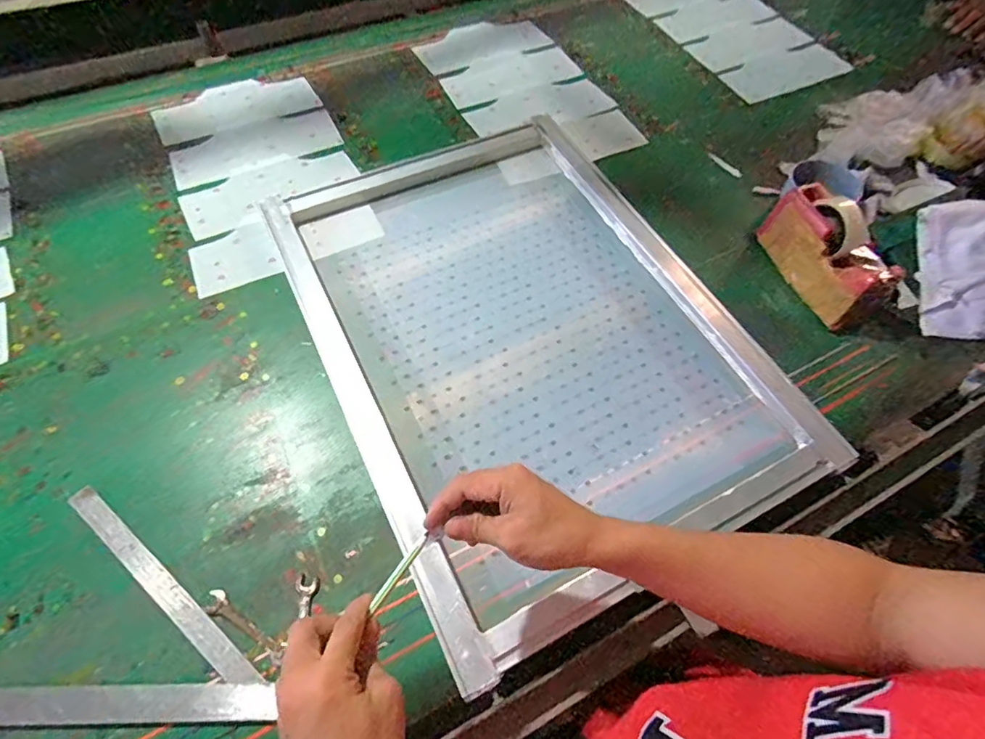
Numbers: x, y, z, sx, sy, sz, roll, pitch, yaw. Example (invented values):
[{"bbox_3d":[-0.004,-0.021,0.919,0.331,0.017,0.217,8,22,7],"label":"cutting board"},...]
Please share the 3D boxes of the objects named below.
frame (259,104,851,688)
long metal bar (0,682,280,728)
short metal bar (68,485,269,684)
[{"bbox_3d":[0.035,-0.070,0.733,0.521,0.052,0.725,-23,65,-16],"label":"frame"},{"bbox_3d":[-0.500,0.327,0.508,0.566,0.010,0.035,1,60,-2],"label":"long metal bar"},{"bbox_3d":[-0.363,0.233,0.573,0.311,0.004,0.028,35,67,17],"label":"short metal bar"}]

